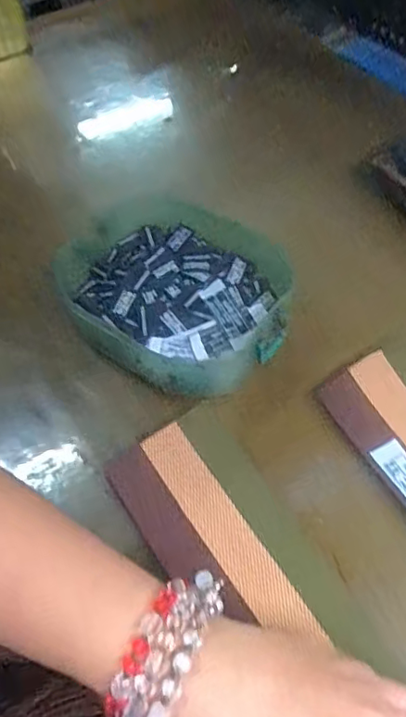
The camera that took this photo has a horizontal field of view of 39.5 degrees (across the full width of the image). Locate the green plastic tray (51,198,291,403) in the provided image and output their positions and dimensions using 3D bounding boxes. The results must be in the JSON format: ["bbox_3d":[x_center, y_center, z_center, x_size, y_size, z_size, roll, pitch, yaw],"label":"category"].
[{"bbox_3d":[-0.020,-0.060,0.422,0.185,0.036,0.152,30,62,20],"label":"green plastic tray"}]

